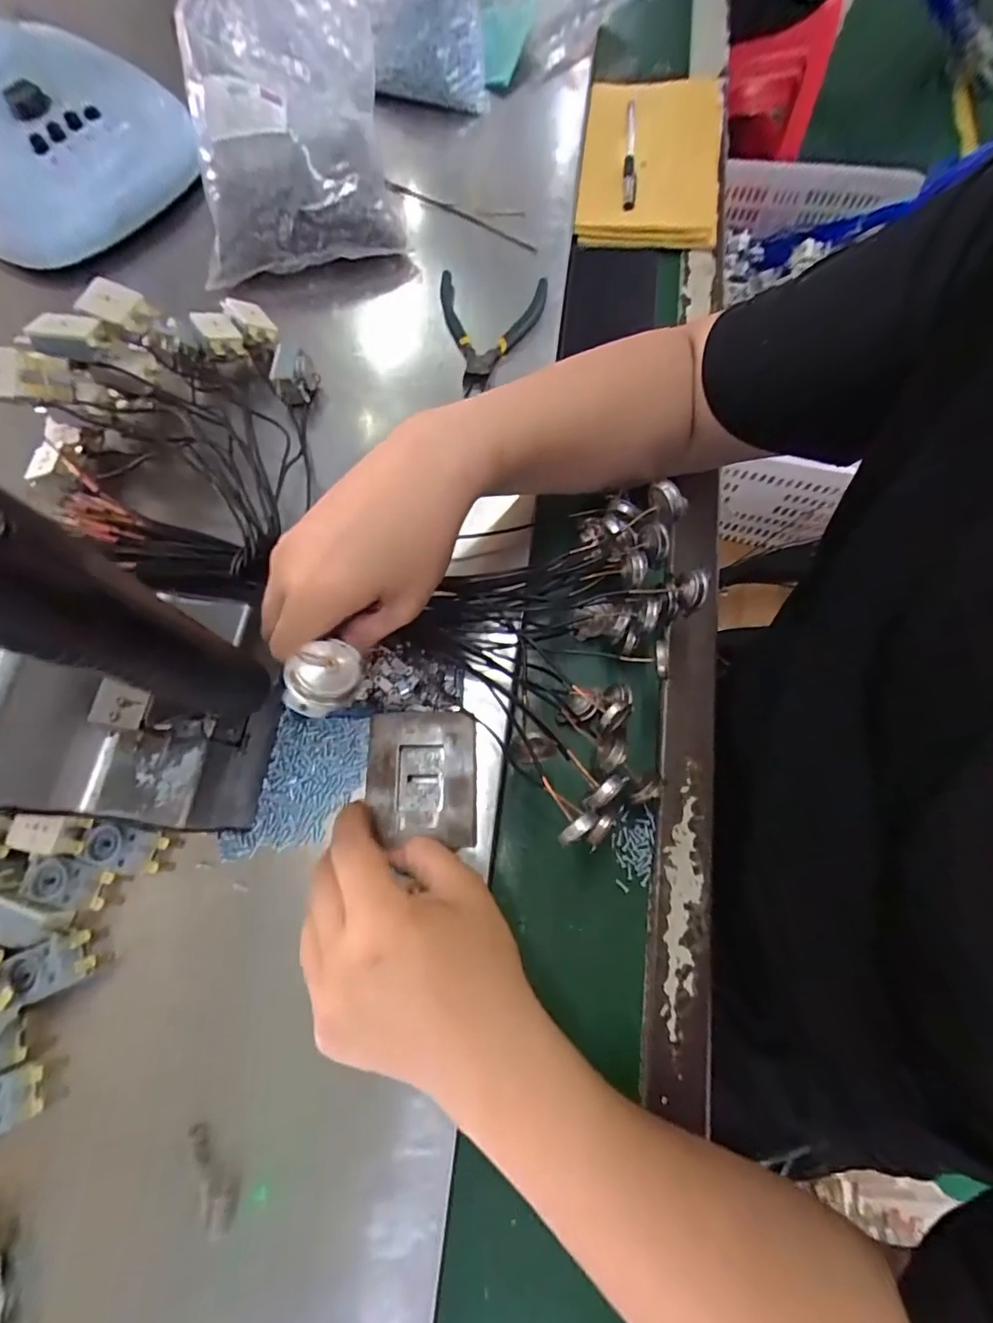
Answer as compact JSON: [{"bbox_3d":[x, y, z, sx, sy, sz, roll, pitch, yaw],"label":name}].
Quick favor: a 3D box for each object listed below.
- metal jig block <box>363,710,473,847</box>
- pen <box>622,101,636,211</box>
[{"bbox_3d":[-0.045,0.069,0.324,0.064,0.013,0.077,-2,74,0],"label":"metal jig block"},{"bbox_3d":[0.129,-0.485,0.515,0.012,0.010,0.148,6,74,3],"label":"pen"}]

